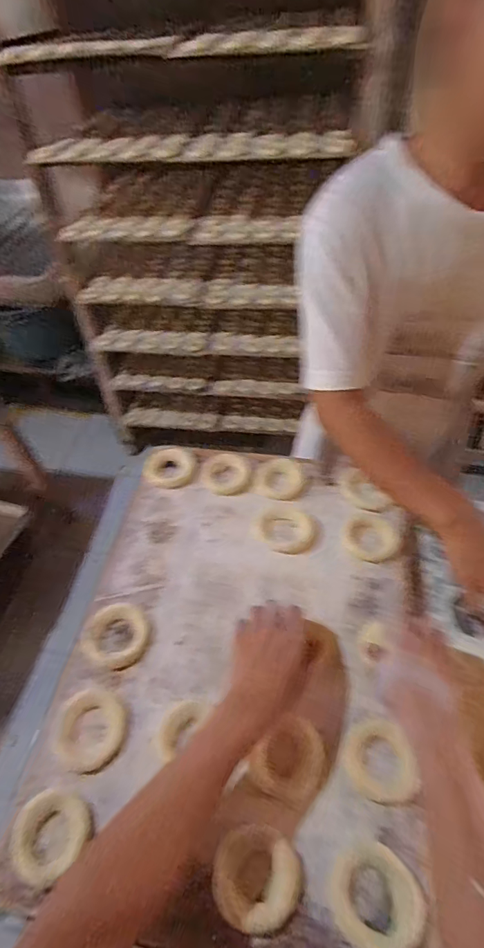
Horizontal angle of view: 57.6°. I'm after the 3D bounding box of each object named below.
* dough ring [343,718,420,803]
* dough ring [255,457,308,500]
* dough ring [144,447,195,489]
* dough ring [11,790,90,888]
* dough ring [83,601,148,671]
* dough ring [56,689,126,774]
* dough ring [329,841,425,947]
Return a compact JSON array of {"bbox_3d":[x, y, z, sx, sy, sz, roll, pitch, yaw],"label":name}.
[{"bbox_3d":[0.145,0.305,0.470,0.066,0.013,0.073,-7,50,-1],"label":"dough ring"},{"bbox_3d":[0.067,0.003,0.727,0.075,0.015,0.083,23,56,22],"label":"dough ring"},{"bbox_3d":[-0.127,-0.013,0.746,0.089,0.014,0.078,2,51,7],"label":"dough ring"},{"bbox_3d":[-0.193,0.357,0.437,0.066,0.014,0.070,-3,50,3],"label":"dough ring"},{"bbox_3d":[-0.163,0.210,0.579,0.079,0.017,0.078,-3,50,3],"label":"dough ring"},{"bbox_3d":[-0.172,0.292,0.502,0.071,0.014,0.079,-1,50,4],"label":"dough ring"},{"bbox_3d":[0.123,0.392,0.408,0.080,0.015,0.075,-3,50,3],"label":"dough ring"}]

